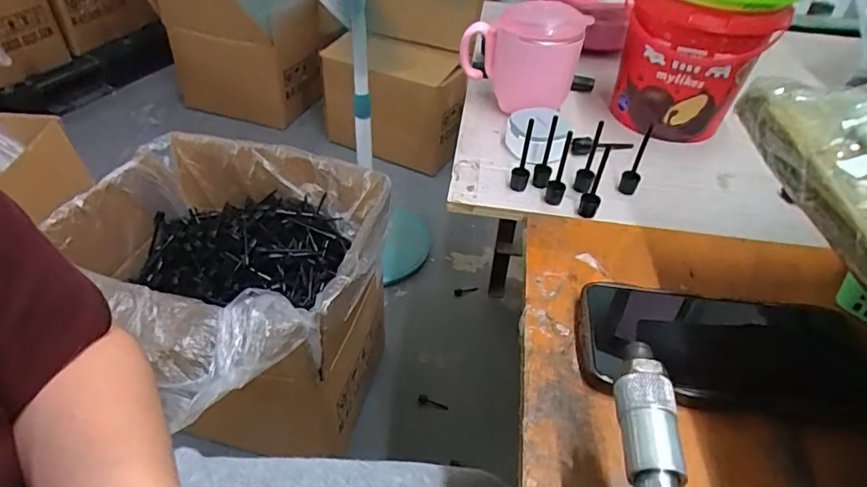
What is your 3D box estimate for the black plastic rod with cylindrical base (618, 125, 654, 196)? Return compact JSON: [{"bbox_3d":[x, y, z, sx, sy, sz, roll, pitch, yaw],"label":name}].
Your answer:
[{"bbox_3d":[0.167,-0.067,0.435,0.014,0.061,0.013,21,45,18],"label":"black plastic rod with cylindrical base"}]

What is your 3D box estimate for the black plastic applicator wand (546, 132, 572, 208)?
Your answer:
[{"bbox_3d":[0.101,-0.061,0.417,0.013,0.067,0.018,11,43,7],"label":"black plastic applicator wand"}]

